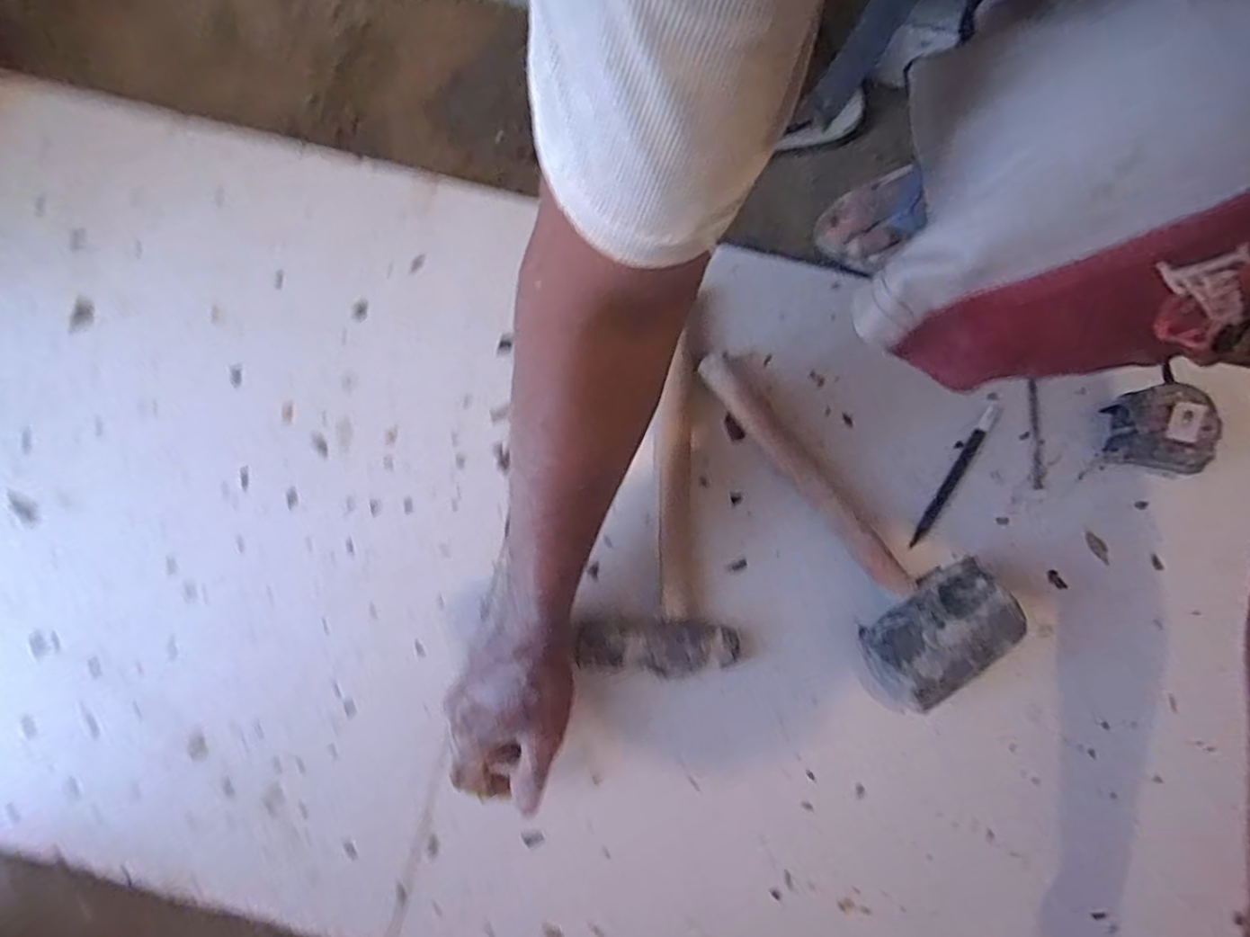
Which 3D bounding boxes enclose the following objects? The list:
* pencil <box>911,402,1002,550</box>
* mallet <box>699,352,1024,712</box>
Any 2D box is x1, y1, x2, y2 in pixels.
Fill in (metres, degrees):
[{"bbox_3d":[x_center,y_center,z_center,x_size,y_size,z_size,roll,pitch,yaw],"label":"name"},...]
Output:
[{"bbox_3d":[0.272,0.005,0.542,0.012,0.008,0.142,35,81,6],"label":"pencil"},{"bbox_3d":[0.173,0.023,0.503,0.111,0.074,0.302,-29,81,-5],"label":"mallet"}]

